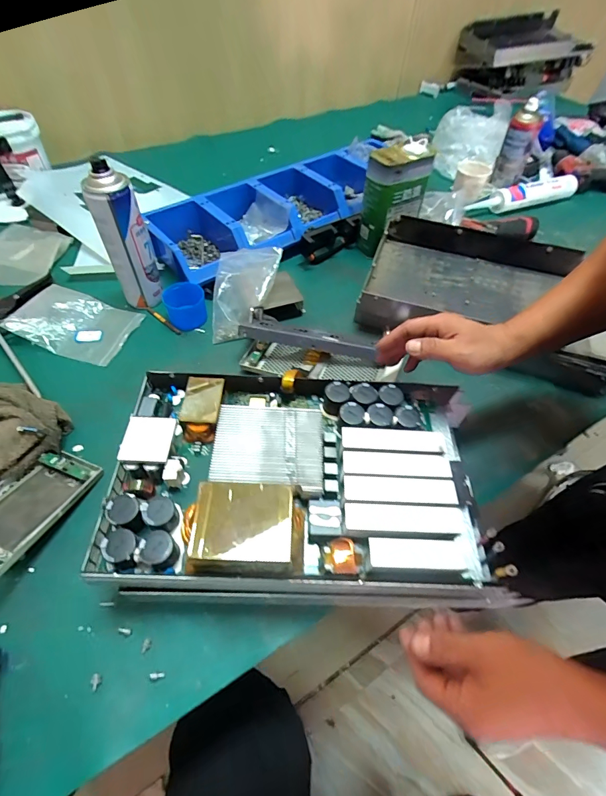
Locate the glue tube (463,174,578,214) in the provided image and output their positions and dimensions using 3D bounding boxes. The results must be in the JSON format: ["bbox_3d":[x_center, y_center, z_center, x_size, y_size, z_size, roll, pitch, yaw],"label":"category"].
[{"bbox_3d":[0.524,-0.479,0.906,0.326,0.043,0.046,-19,57,-15],"label":"glue tube"}]

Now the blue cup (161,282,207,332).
[{"bbox_3d":[-0.191,-0.150,0.624,0.063,0.048,0.060,1,54,-2],"label":"blue cup"}]

